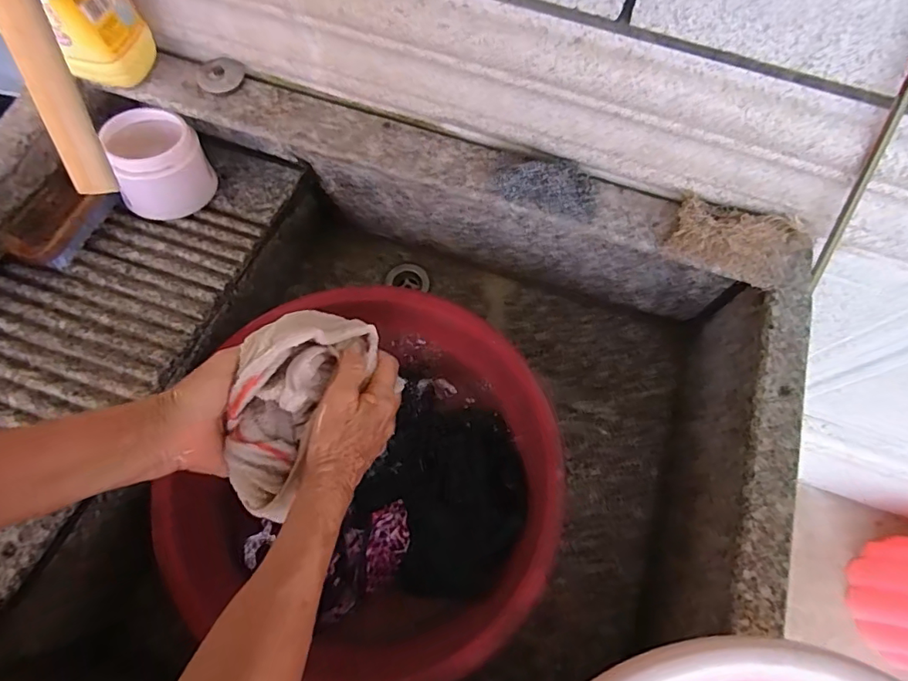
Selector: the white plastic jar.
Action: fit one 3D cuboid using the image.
[{"bbox_3d":[-0.322,-0.197,0.556,0.091,0.081,0.098,1,70,-2],"label":"white plastic jar"}]

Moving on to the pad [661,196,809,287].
[{"bbox_3d":[0.259,-0.087,0.460,0.121,0.031,0.060,14,70,3],"label":"pad"}]

